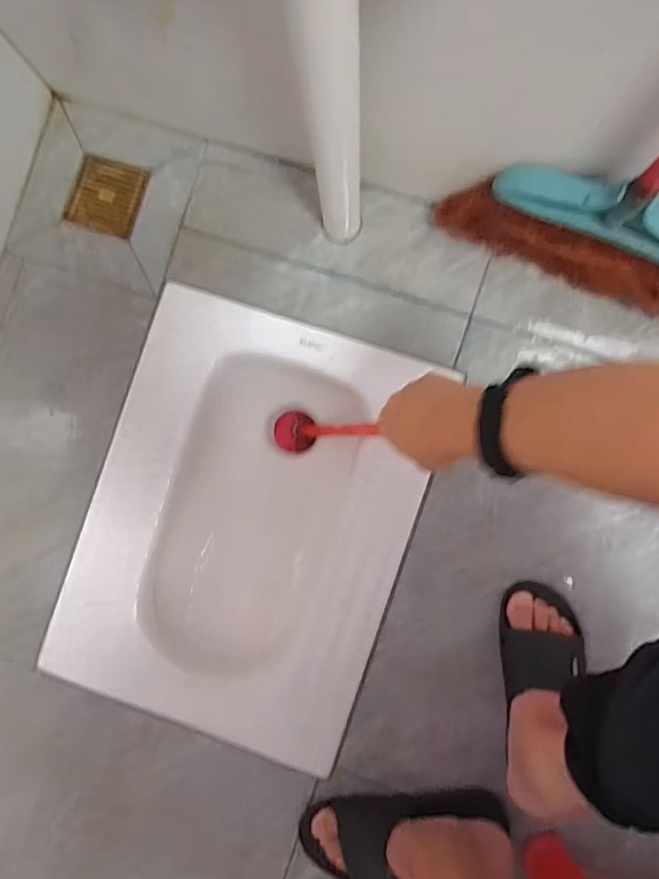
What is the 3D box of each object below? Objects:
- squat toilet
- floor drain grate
[{"bbox_3d":[-0.105,0.112,0.758,0.410,0.160,0.545,18,92,5],"label":"squat toilet"},{"bbox_3d":[-0.307,-0.339,0.727,0.107,0.011,0.102,19,89,5],"label":"floor drain grate"}]

